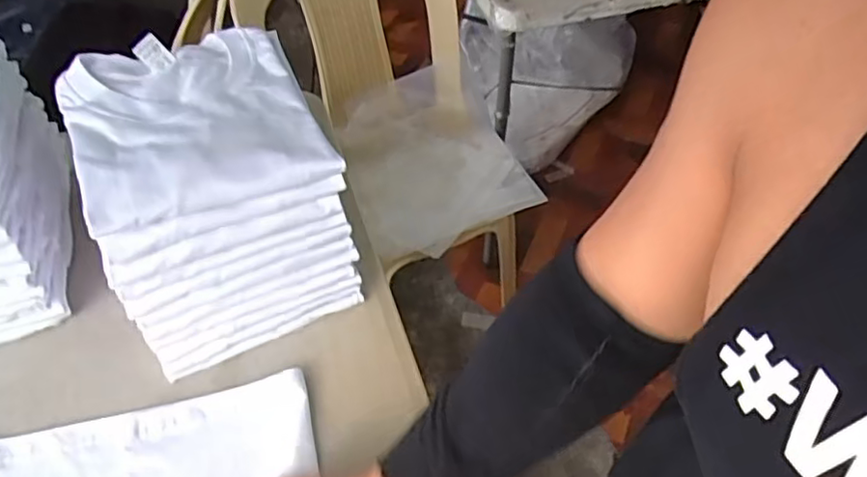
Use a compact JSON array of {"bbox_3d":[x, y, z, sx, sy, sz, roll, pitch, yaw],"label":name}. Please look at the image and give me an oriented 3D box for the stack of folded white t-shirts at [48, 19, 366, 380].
[{"bbox_3d":[-0.217,-0.048,0.646,0.207,0.201,0.249,-21,51,-18],"label":"stack of folded white t-shirts"}]

